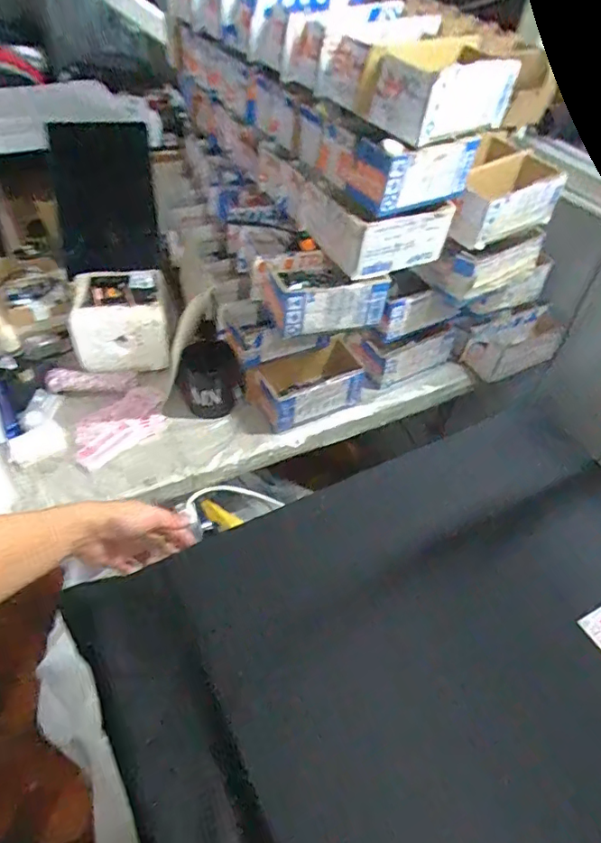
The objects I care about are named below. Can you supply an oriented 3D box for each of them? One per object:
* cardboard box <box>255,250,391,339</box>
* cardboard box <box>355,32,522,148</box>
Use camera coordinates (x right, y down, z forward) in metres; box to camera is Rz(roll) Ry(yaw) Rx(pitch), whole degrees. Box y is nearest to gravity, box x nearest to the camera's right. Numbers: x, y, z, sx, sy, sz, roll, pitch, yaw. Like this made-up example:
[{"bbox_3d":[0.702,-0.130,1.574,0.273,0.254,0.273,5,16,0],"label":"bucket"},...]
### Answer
[{"bbox_3d":[0.029,-0.180,0.732,0.154,0.069,0.100,-17,51,-19],"label":"cardboard box"},{"bbox_3d":[0.163,-0.387,0.620,0.160,0.076,0.101,-32,57,-29],"label":"cardboard box"}]

